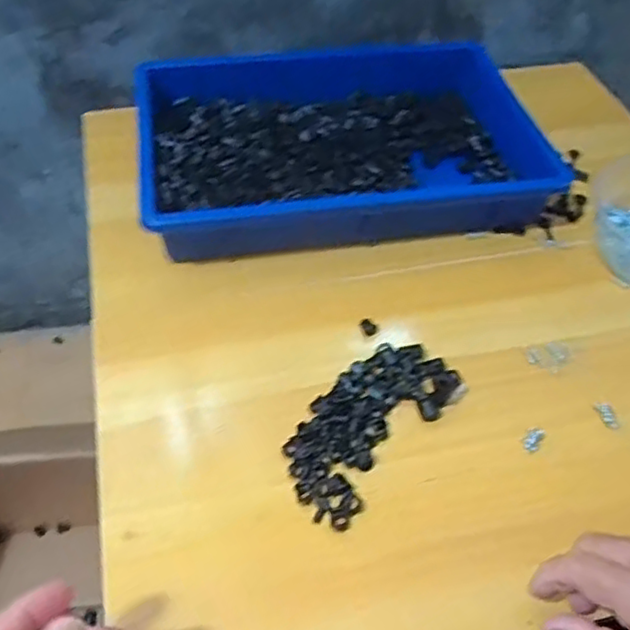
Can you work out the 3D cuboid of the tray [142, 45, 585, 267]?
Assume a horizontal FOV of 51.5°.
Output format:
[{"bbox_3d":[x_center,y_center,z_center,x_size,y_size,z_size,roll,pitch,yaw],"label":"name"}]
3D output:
[{"bbox_3d":[0.021,-0.177,0.633,0.361,0.068,0.251,-4,49,-7],"label":"tray"}]

